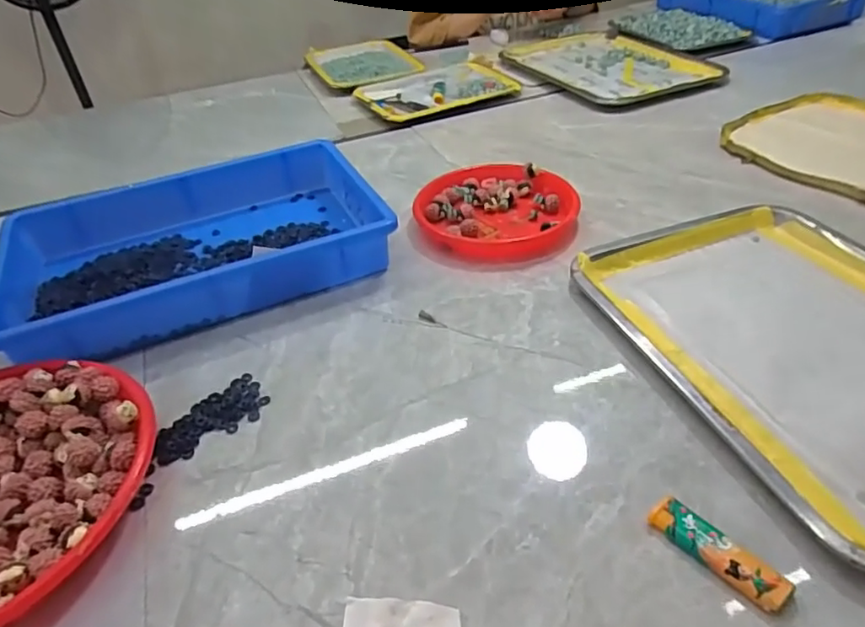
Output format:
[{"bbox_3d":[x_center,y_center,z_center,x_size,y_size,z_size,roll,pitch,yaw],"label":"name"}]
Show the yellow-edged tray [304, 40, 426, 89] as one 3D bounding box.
[{"bbox_3d":[-0.143,-0.501,1.147,0.187,0.016,0.262,-21,41,-17],"label":"yellow-edged tray"}]

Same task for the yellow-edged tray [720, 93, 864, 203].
[{"bbox_3d":[0.522,-0.213,0.722,0.257,0.021,0.256,-26,43,-21],"label":"yellow-edged tray"}]

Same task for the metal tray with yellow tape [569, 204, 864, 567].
[{"bbox_3d":[0.299,0.017,0.457,0.255,0.016,0.346,-16,40,-11],"label":"metal tray with yellow tape"}]

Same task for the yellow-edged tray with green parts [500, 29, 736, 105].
[{"bbox_3d":[0.298,-0.455,1.044,0.252,0.017,0.380,-19,41,-14],"label":"yellow-edged tray with green parts"}]

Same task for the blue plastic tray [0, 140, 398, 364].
[{"bbox_3d":[-0.244,-0.075,0.605,0.355,0.067,0.243,-20,41,-16],"label":"blue plastic tray"}]

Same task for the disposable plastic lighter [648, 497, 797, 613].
[{"bbox_3d":[0.165,0.139,0.334,0.023,0.011,0.077,-31,45,-27],"label":"disposable plastic lighter"}]

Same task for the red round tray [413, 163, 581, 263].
[{"bbox_3d":[0.071,-0.124,0.655,0.172,0.026,0.166,-4,39,4],"label":"red round tray"}]

